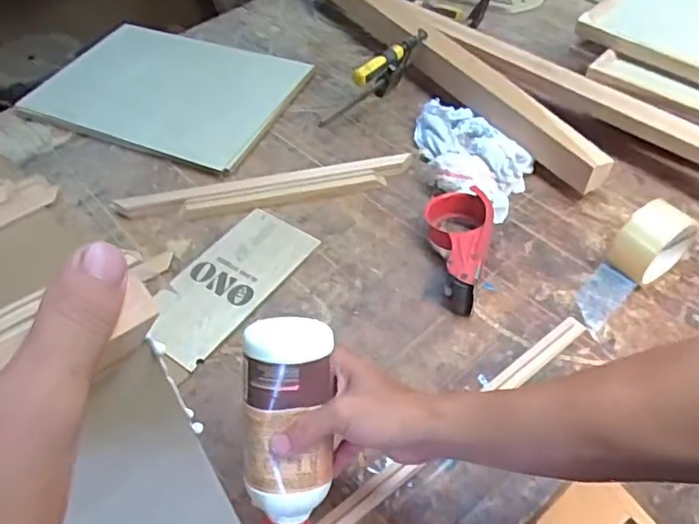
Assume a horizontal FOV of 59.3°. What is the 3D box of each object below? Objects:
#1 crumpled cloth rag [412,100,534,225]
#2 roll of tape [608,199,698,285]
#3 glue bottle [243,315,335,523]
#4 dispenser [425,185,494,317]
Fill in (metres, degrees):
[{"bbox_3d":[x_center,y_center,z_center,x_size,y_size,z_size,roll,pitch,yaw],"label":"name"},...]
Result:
[{"bbox_3d":[0.154,-0.146,0.833,0.131,0.055,0.204,-32,55,-21],"label":"crumpled cloth rag"},{"bbox_3d":[0.346,-0.024,0.697,0.095,0.079,0.055,-33,56,-22],"label":"roll of tape"},{"bbox_3d":[-0.048,0.149,0.498,0.067,0.200,0.055,3,13,6],"label":"glue bottle"},{"bbox_3d":[0.129,-0.019,0.723,0.077,0.058,0.167,3,51,6],"label":"dispenser"}]

